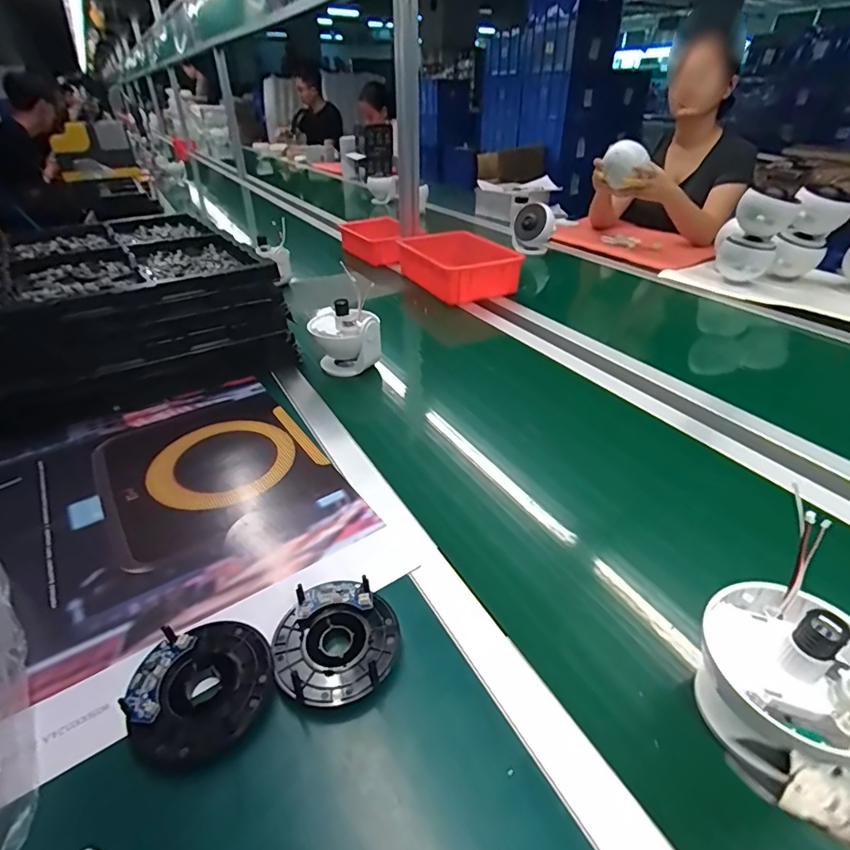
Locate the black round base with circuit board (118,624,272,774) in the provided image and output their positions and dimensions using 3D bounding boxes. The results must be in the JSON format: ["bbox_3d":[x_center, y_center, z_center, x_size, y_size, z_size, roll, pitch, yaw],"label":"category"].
[{"bbox_3d":[-0.171,0.202,0.373,0.100,0.029,0.102,1,35,-1],"label":"black round base with circuit board"}]

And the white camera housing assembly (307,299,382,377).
[{"bbox_3d":[-0.136,-0.151,0.832,0.117,0.111,0.107,-3,35,-7],"label":"white camera housing assembly"}]

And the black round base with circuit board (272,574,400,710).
[{"bbox_3d":[-0.073,0.181,0.402,0.097,0.032,0.099,1,35,-1],"label":"black round base with circuit board"}]

